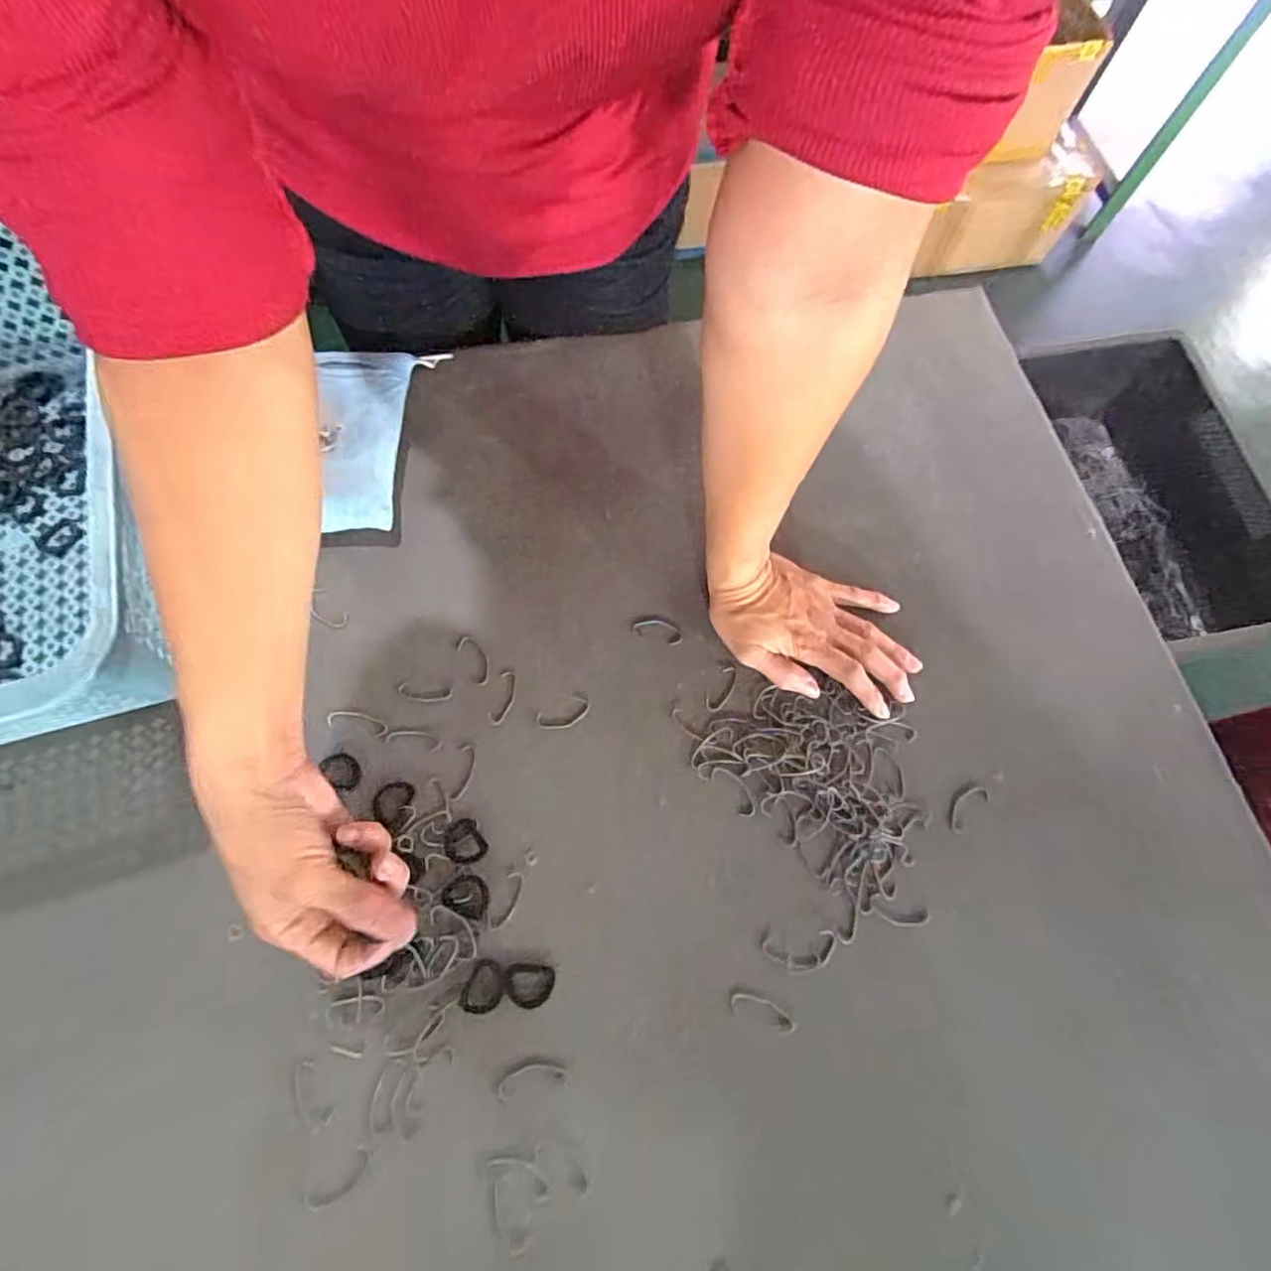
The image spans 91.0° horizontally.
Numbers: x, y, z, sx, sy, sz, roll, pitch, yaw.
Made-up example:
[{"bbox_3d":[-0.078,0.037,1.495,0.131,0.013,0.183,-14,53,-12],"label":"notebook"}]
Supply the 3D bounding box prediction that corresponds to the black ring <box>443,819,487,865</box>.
[{"bbox_3d":[-0.110,0.133,0.400,0.025,0.004,0.029,-32,73,-14],"label":"black ring"}]

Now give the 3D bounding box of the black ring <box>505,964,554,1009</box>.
[{"bbox_3d":[-0.064,0.209,0.372,0.029,0.004,0.023,4,69,-1],"label":"black ring"}]

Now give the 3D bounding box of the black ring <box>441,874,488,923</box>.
[{"bbox_3d":[-0.106,0.164,0.390,0.029,0.004,0.026,4,69,-1],"label":"black ring"}]

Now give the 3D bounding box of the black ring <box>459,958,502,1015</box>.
[{"bbox_3d":[-0.090,0.210,0.371,0.022,0.004,0.029,23,69,6],"label":"black ring"}]

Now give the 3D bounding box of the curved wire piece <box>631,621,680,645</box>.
[{"bbox_3d":[0.016,-0.004,0.452,0.037,0.004,0.016,14,69,3],"label":"curved wire piece"}]

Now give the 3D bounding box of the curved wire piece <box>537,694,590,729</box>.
[{"bbox_3d":[-0.049,0.054,0.430,0.037,0.004,0.021,-31,73,-13],"label":"curved wire piece"}]

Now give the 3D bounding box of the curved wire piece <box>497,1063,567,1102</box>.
[{"bbox_3d":[-0.059,0.254,0.357,0.039,0.004,0.014,-11,70,-7],"label":"curved wire piece"}]

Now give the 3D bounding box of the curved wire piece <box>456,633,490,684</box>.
[{"bbox_3d":[-0.114,0.016,0.446,0.016,0.004,0.041,-33,73,-14],"label":"curved wire piece"}]

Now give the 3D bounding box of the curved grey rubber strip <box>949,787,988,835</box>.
[{"bbox_3d":[0.220,0.114,0.416,0.016,0.004,0.036,42,73,13],"label":"curved grey rubber strip"}]

